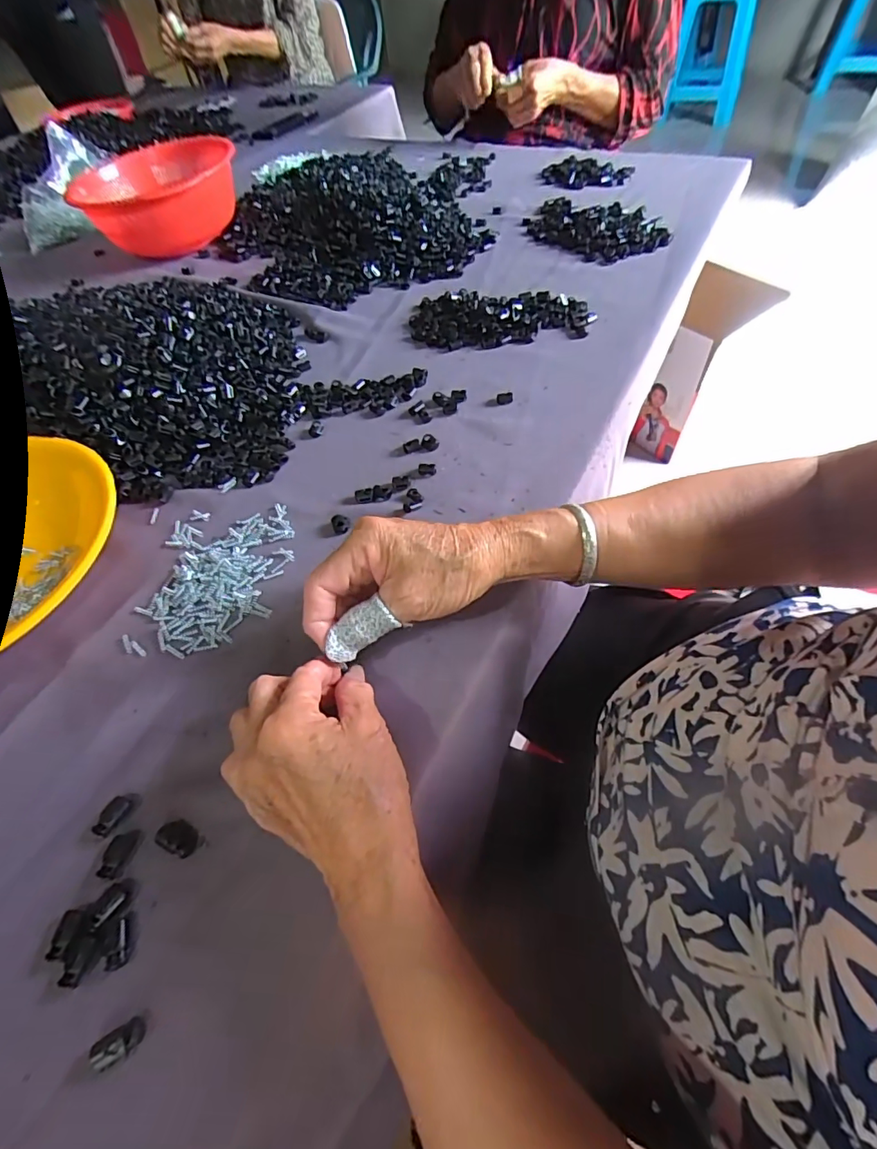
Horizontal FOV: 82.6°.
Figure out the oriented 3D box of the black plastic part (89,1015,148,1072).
[{"bbox_3d":[-0.145,0.212,0.226,0.023,0.004,0.013,-28,59,-15],"label":"black plastic part"}]

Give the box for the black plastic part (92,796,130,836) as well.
[{"bbox_3d":[-0.185,0.135,0.280,0.012,0.004,0.021,23,60,17],"label":"black plastic part"}]

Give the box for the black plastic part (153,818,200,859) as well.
[{"bbox_3d":[-0.142,0.143,0.273,0.022,0.004,0.015,17,58,14],"label":"black plastic part"}]

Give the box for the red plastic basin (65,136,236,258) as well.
[{"bbox_3d":[-0.390,-0.542,0.716,0.204,0.090,0.242,-13,54,-4],"label":"red plastic basin"}]

